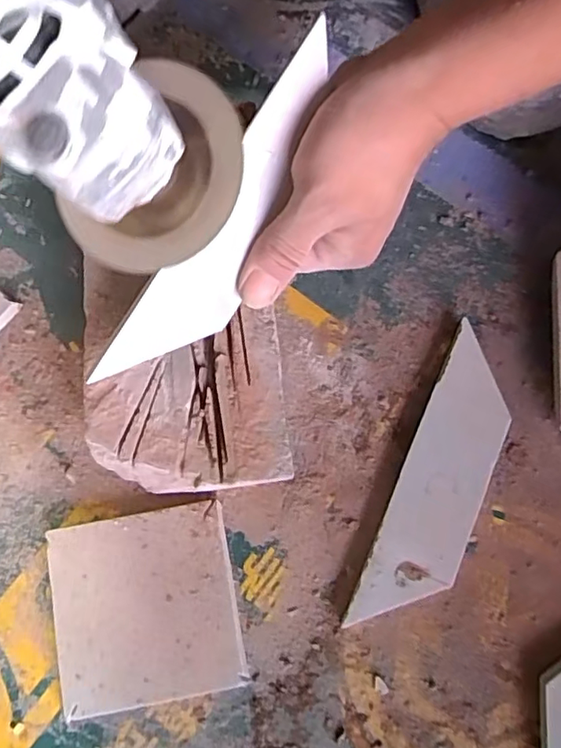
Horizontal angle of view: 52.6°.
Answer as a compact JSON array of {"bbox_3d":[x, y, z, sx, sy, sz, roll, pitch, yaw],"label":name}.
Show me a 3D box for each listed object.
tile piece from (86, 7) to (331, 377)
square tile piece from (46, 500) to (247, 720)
[{"bbox_3d":[-0.022,-0.069,0.279,0.044,0.006,0.184,29,102,-33],"label":"tile piece"},{"bbox_3d":[-0.075,0.128,0.316,0.097,0.011,0.098,-10,78,-1],"label":"square tile piece"}]

